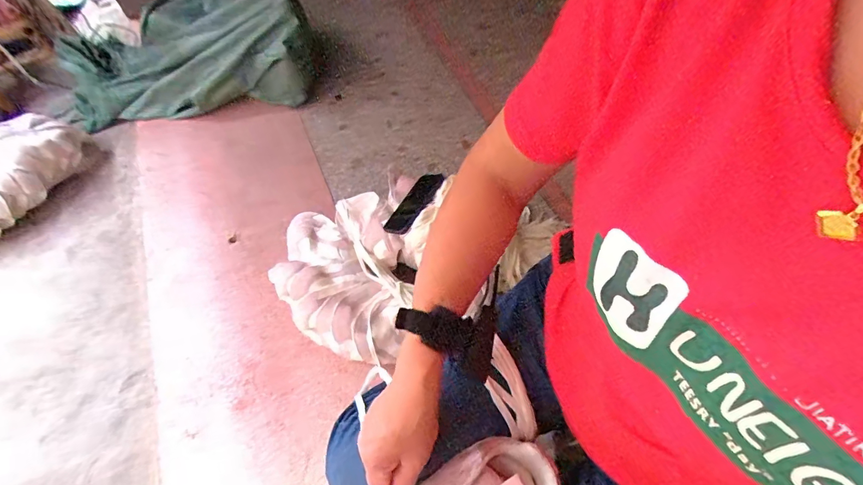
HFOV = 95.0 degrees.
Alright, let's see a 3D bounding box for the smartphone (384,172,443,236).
[{"bbox_3d":[-0.035,-0.089,0.869,0.079,0.010,0.165,17,65,43],"label":"smartphone"}]

